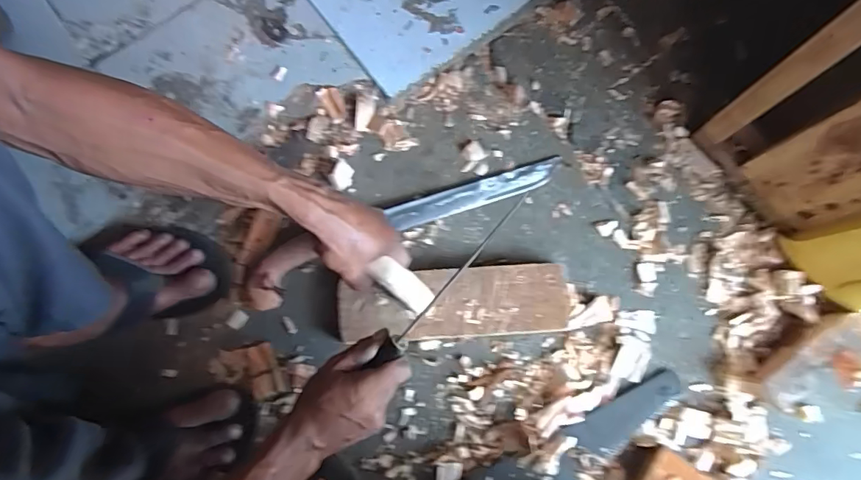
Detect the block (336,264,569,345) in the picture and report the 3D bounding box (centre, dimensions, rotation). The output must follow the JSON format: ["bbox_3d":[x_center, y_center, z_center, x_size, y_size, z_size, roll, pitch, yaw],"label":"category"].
[{"bbox_3d":[0.026,0.078,0.595,0.273,0.026,0.084,-3,79,0],"label":"block"}]

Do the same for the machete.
[{"bbox_3d":[-0.036,-0.027,0.624,0.426,0.027,0.068,-25,80,-5],"label":"machete"}]

